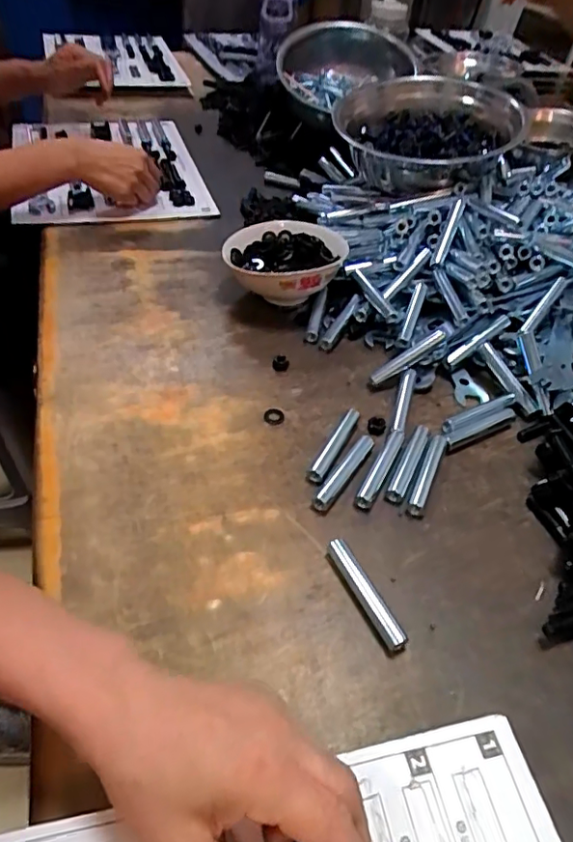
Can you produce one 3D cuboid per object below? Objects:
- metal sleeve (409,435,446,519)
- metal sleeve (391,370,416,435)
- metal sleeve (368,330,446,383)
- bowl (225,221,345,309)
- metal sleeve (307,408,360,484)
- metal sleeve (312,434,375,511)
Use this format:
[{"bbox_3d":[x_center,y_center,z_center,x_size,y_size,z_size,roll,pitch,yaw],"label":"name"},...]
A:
[{"bbox_3d":[0.124,0.046,0.484,0.014,0.010,0.091,20,48,14],"label":"metal sleeve"},{"bbox_3d":[0.115,-0.019,0.543,0.012,0.011,0.088,15,47,10],"label":"metal sleeve"},{"bbox_3d":[0.125,-0.066,0.569,0.088,0.008,0.014,-33,53,-2],"label":"metal sleeve"},{"bbox_3d":[0.004,-0.183,0.655,0.143,0.061,0.143,3,46,-3],"label":"bowl"},{"bbox_3d":[0.044,0.020,0.498,0.015,0.012,0.095,22,48,16],"label":"metal sleeve"},{"bbox_3d":[0.050,0.043,0.476,0.012,0.010,0.089,28,50,21],"label":"metal sleeve"}]

